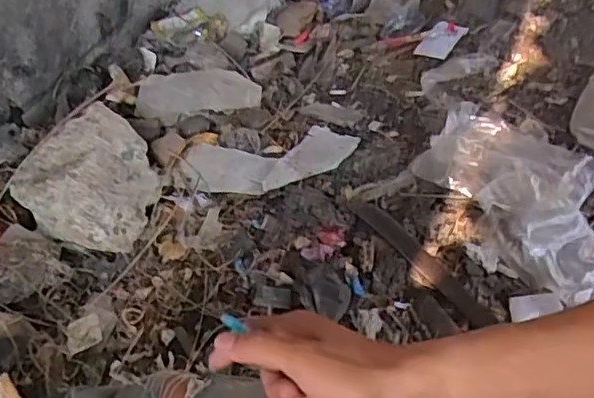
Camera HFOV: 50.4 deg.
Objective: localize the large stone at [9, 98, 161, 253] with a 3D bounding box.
[{"bbox_3d":[-0.326,-0.037,1.011,0.185,0.121,0.207,10,50,13],"label":"large stone"}]

